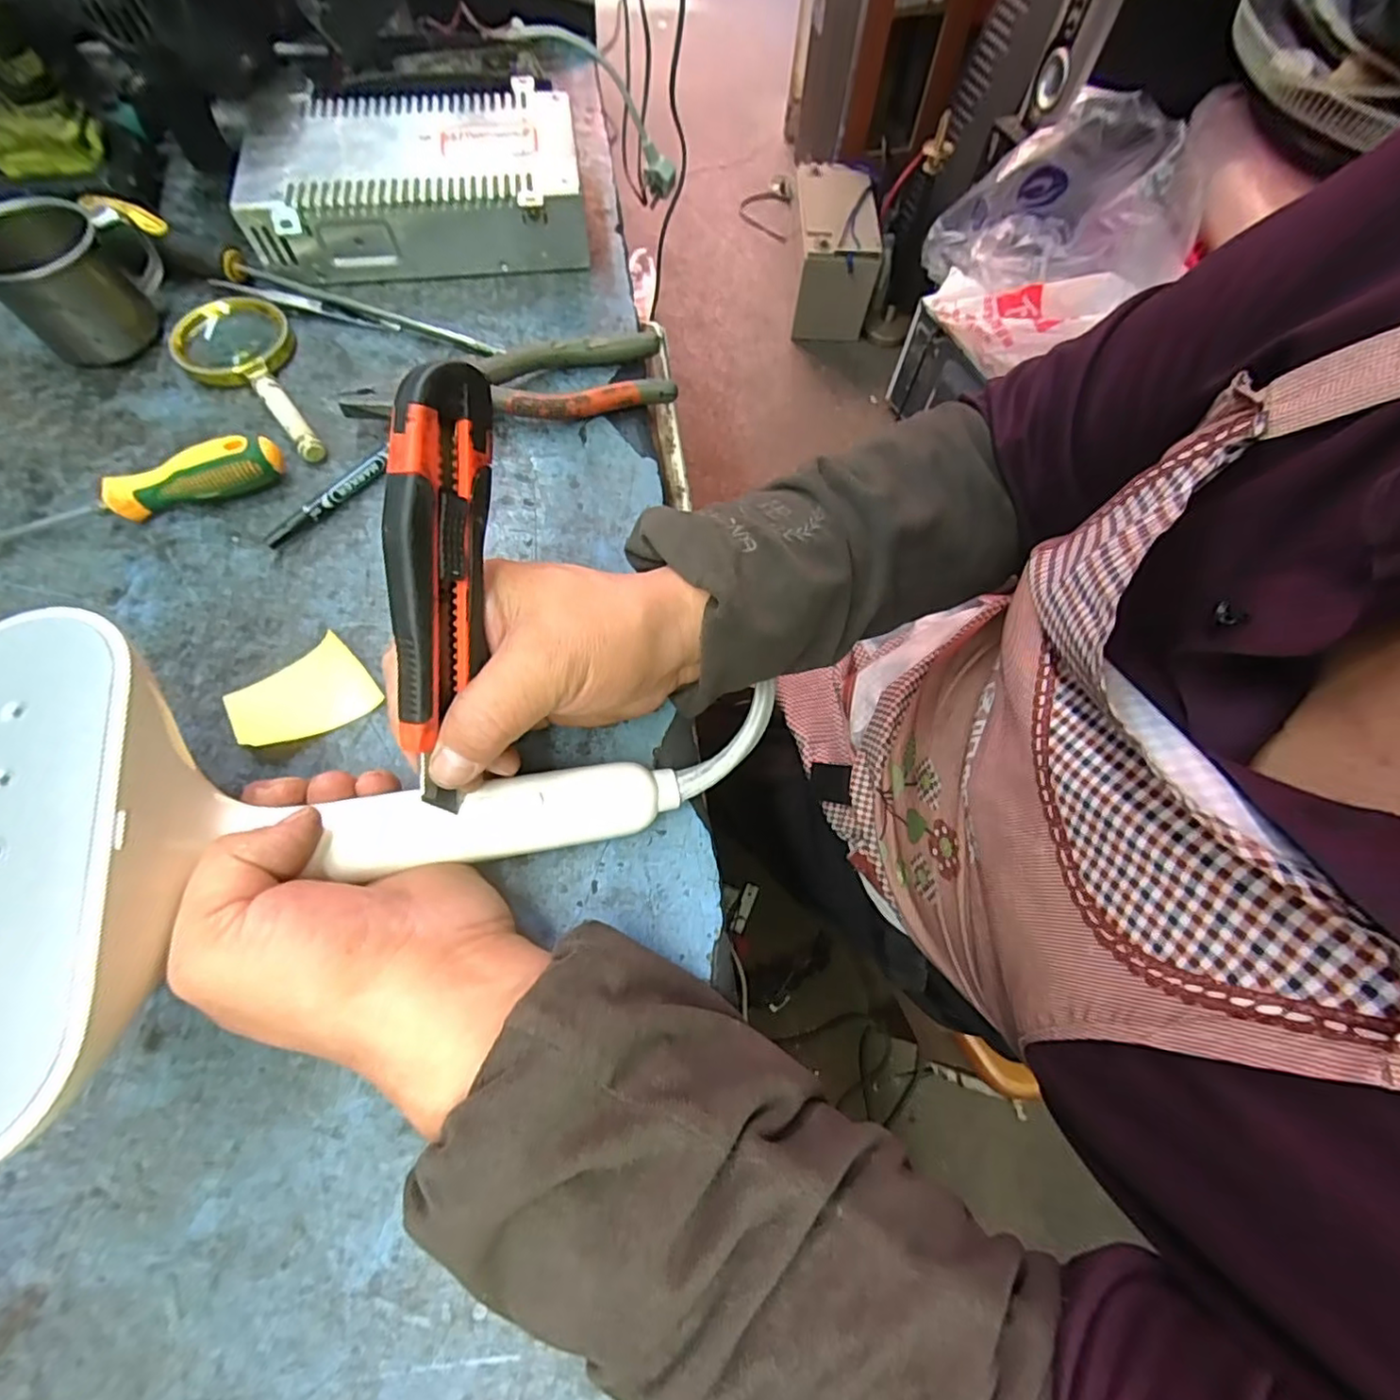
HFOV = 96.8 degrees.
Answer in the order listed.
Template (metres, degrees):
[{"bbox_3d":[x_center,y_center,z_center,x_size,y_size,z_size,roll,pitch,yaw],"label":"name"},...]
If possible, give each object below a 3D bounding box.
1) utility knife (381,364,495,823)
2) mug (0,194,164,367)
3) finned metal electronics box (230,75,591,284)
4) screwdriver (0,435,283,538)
[{"bbox_3d":[-0.098,-0.040,0.233,0.025,0.031,0.160,5,96,-1],"label":"utility knife"},{"bbox_3d":[-0.371,-0.252,0.375,0.082,0.062,0.061,-39,75,-16],"label":"mug"},{"bbox_3d":[-0.191,-0.355,0.430,0.211,0.051,0.124,-8,69,-6],"label":"finned metal electronics box"},{"bbox_3d":[-0.309,-0.112,0.338,0.155,0.030,0.023,-14,70,-8],"label":"screwdriver"}]

